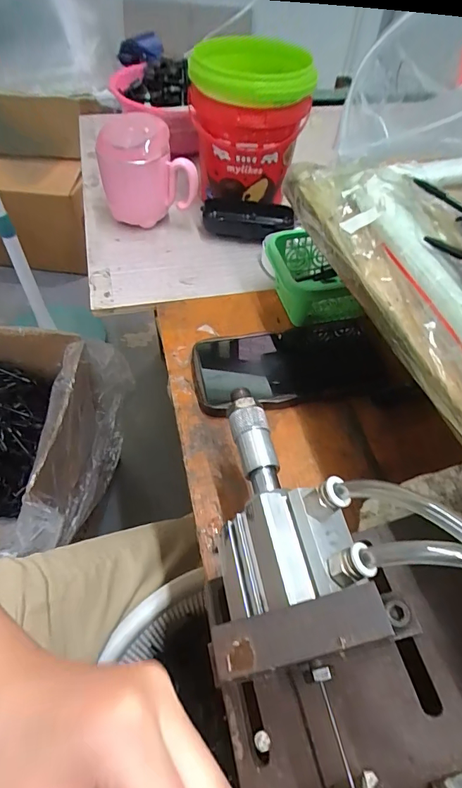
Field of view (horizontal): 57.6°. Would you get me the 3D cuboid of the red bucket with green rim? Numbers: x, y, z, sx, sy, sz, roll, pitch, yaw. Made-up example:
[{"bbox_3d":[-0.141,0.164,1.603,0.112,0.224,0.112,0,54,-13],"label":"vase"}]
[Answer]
[{"bbox_3d":[0.017,-0.309,0.497,0.122,0.152,0.138,1,53,-3],"label":"red bucket with green rim"}]

